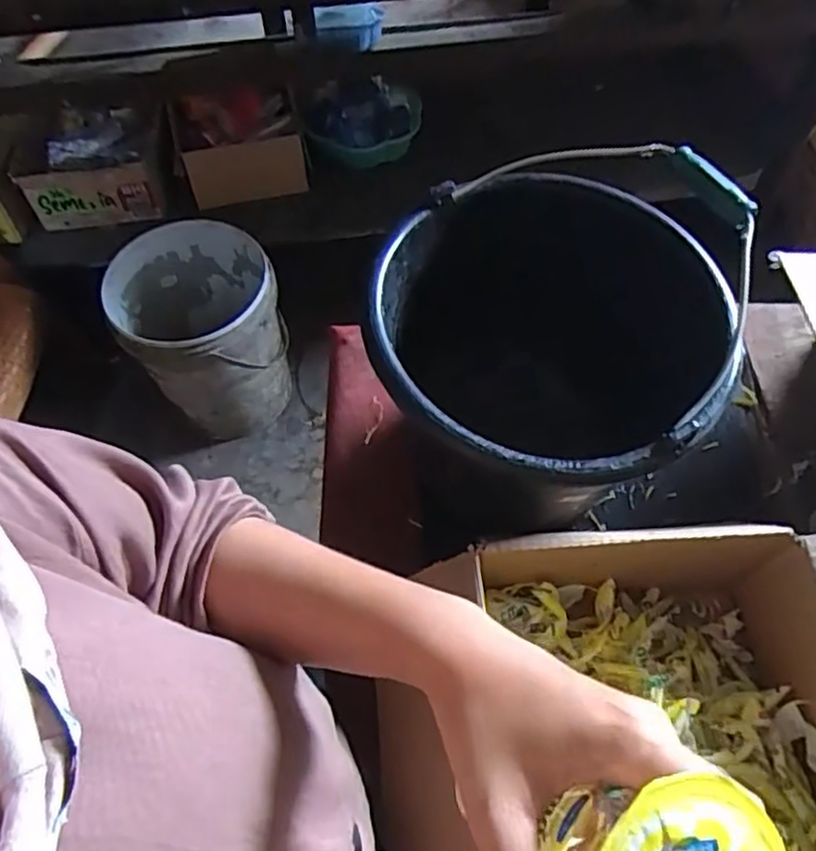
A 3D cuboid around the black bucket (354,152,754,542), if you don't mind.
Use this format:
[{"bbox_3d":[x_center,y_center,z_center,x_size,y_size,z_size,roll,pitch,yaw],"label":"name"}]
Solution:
[{"bbox_3d":[0.111,-0.044,0.598,0.263,0.285,0.283,-1,61,2],"label":"black bucket"}]

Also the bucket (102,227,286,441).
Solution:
[{"bbox_3d":[-0.394,-0.180,1.360,0.290,0.335,0.287,-1,61,2],"label":"bucket"}]

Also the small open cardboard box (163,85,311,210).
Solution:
[{"bbox_3d":[-0.338,-0.564,1.374,0.246,0.140,0.167,-10,61,-3],"label":"small open cardboard box"}]

